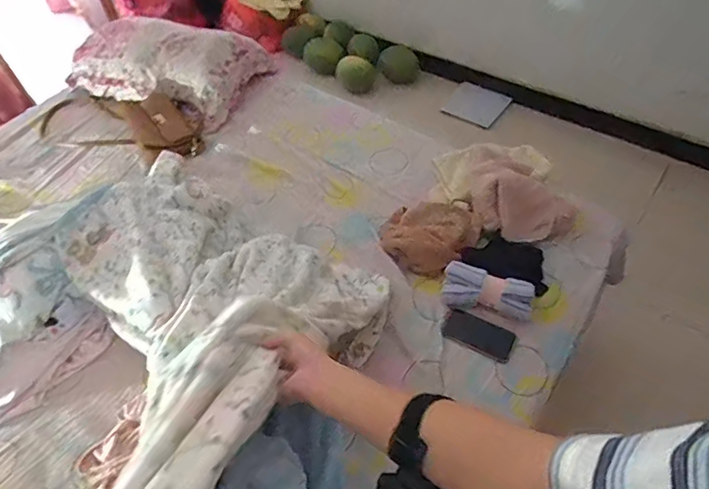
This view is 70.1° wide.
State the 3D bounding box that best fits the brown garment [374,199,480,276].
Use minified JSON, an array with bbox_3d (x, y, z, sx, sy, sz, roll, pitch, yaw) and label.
[{"bbox_3d":[0.186,-0.047,1.294,0.225,0.084,0.239,25,56,22],"label":"brown garment"}]

